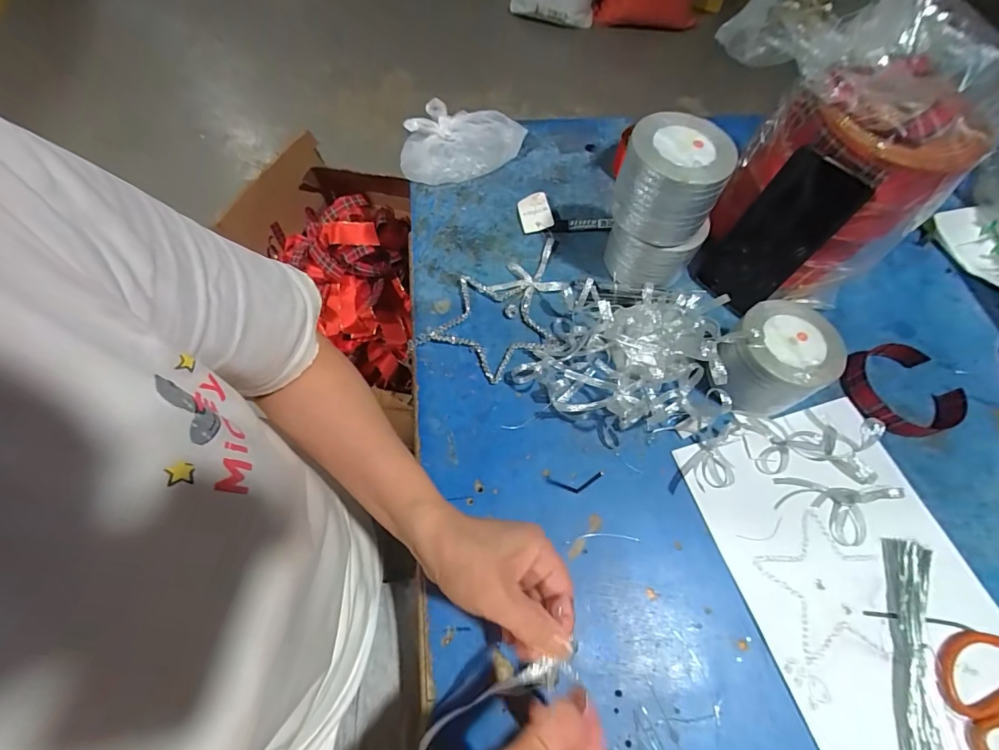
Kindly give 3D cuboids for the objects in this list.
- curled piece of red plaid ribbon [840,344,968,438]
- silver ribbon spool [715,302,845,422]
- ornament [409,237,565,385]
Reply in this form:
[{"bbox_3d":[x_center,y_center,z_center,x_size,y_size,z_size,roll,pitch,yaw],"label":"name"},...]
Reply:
[{"bbox_3d":[0.413,0.015,0.453,0.099,0.023,0.102,1,63,-1],"label":"curled piece of red plaid ribbon"},{"bbox_3d":[0.262,-0.009,0.428,0.110,0.083,0.091,-33,68,-17],"label":"silver ribbon spool"},{"bbox_3d":[0.016,-0.080,0.491,0.127,0.011,0.203,31,66,14],"label":"ornament"}]

